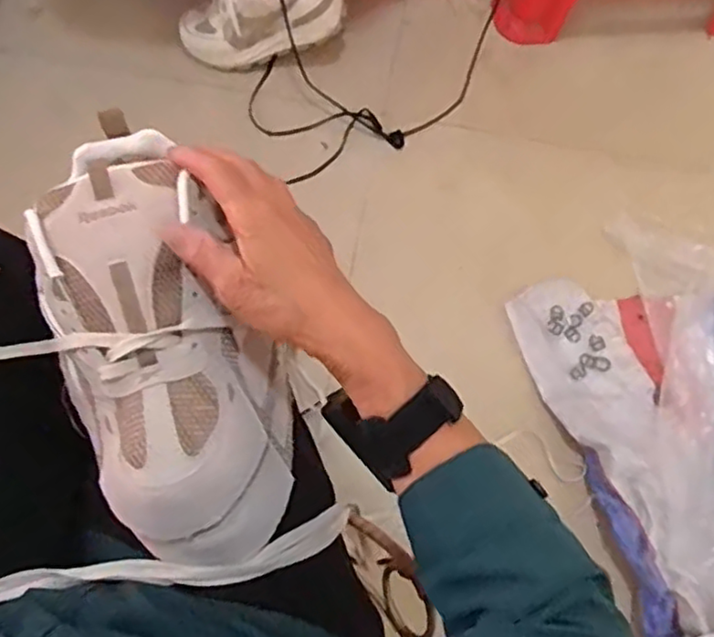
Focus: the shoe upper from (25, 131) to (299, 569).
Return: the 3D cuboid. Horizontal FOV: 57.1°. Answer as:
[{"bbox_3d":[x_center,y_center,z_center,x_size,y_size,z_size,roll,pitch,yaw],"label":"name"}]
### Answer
[{"bbox_3d":[-0.123,0.023,0.401,0.132,0.079,0.262,-20,92,-5],"label":"shoe upper"}]

